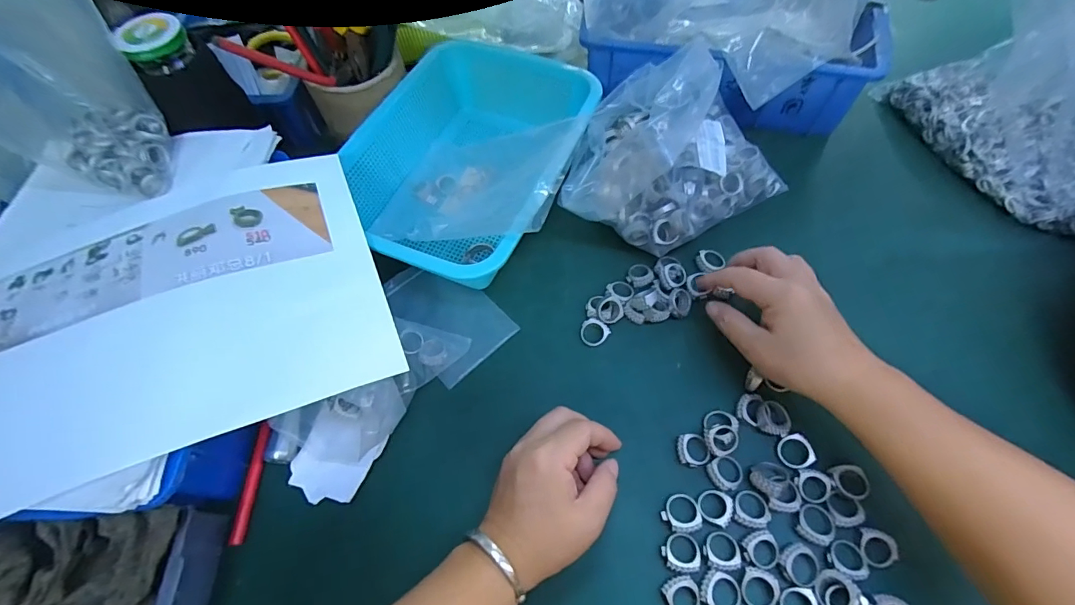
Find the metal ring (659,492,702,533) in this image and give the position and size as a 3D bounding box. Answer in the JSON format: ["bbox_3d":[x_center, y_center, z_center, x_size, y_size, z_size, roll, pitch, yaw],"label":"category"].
[{"bbox_3d":[0.101,0.148,0.324,0.026,0.006,0.025,-1,62,2],"label":"metal ring"}]

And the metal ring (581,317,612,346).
[{"bbox_3d":[0.048,0.025,0.394,0.024,0.005,0.024,-1,62,2],"label":"metal ring"}]

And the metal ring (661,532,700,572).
[{"bbox_3d":[0.097,0.169,0.311,0.025,0.004,0.023,-1,62,2],"label":"metal ring"}]

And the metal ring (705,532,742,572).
[{"bbox_3d":[0.126,0.167,0.309,0.022,0.004,0.022,-1,62,2],"label":"metal ring"}]

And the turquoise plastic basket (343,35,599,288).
[{"bbox_3d":[-0.062,-0.136,0.448,0.190,0.075,0.269,21,65,13],"label":"turquoise plastic basket"}]

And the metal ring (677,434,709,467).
[{"bbox_3d":[0.117,0.110,0.344,0.023,0.009,0.023,-1,62,2],"label":"metal ring"}]

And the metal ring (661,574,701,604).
[{"bbox_3d":[0.095,0.192,0.301,0.022,0.008,0.023,-1,62,2],"label":"metal ring"}]

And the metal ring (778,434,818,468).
[{"bbox_3d":[0.191,0.109,0.339,0.023,0.004,0.024,-1,62,2],"label":"metal ring"}]

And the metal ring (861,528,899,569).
[{"bbox_3d":[0.228,0.164,0.308,0.022,0.009,0.023,-1,62,2],"label":"metal ring"}]

